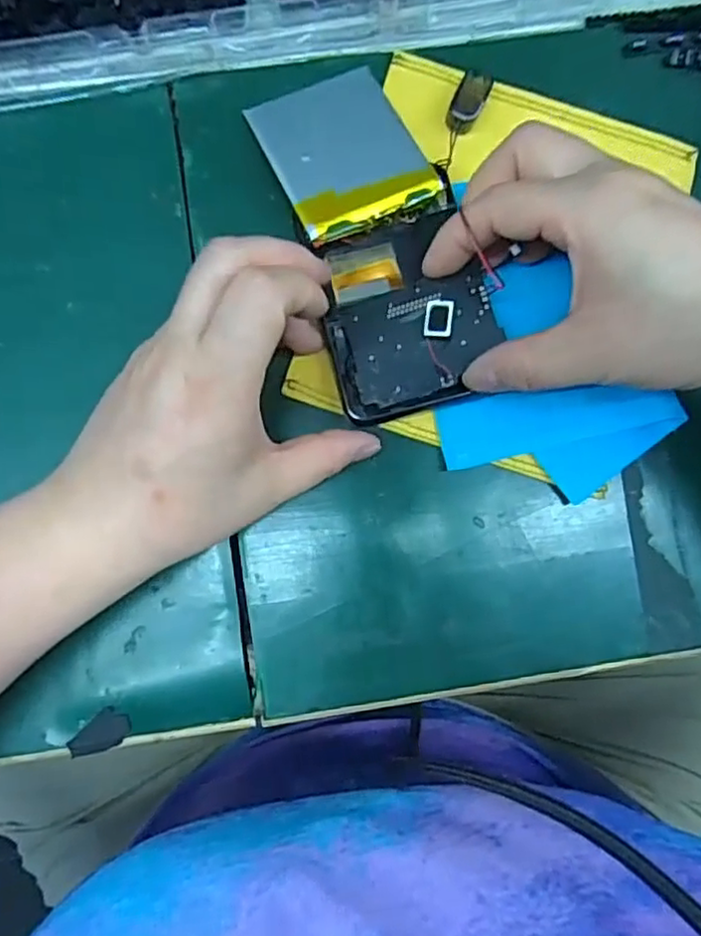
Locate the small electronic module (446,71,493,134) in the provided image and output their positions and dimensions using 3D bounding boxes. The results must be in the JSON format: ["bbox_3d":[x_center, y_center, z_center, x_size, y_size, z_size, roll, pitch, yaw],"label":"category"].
[{"bbox_3d":[0.055,-0.168,0.302,0.014,0.004,0.030,24,86,0],"label":"small electronic module"}]

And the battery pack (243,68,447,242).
[{"bbox_3d":[-0.004,-0.142,0.292,0.063,0.005,0.083,-27,70,-8],"label":"battery pack"}]

